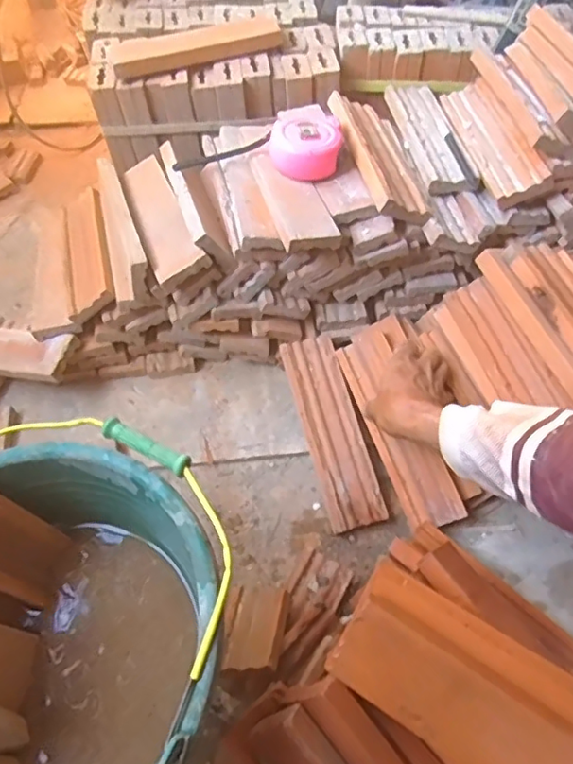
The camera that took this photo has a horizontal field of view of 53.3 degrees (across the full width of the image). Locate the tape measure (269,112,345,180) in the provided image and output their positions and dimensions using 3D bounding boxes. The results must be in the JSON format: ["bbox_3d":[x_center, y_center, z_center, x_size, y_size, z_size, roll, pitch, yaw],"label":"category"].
[{"bbox_3d":[0.022,-0.279,0.668,0.083,0.042,0.078,-1,57,1],"label":"tape measure"}]

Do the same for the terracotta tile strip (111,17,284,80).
[{"bbox_3d":[-0.121,-0.465,0.784,0.236,0.020,0.061,-18,58,-10],"label":"terracotta tile strip"}]

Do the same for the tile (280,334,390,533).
[{"bbox_3d":[0.055,0.056,0.680,0.070,0.014,0.230,-15,73,-8],"label":"tile"}]

